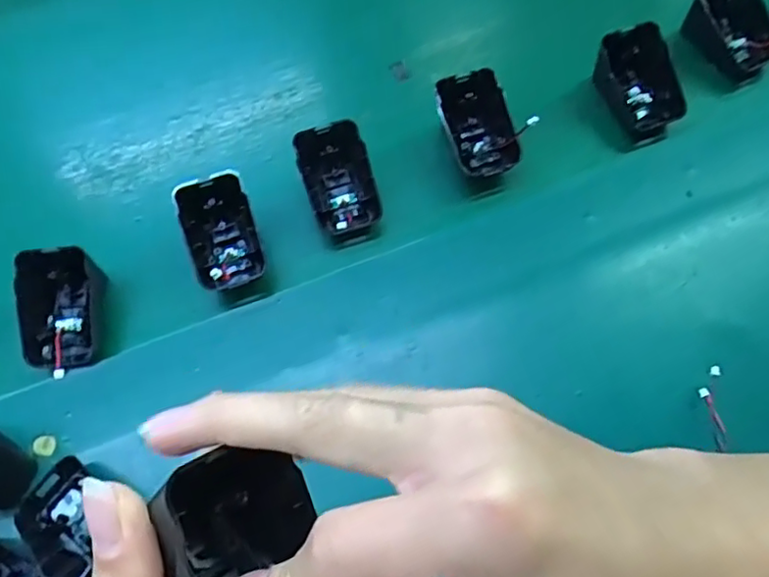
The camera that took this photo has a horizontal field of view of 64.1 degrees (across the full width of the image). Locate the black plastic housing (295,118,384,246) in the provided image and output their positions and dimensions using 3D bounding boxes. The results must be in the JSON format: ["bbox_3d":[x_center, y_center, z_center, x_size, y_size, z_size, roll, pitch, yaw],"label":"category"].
[{"bbox_3d":[-0.029,-0.068,0.402,0.045,0.025,0.077,-19,99,-5],"label":"black plastic housing"}]

